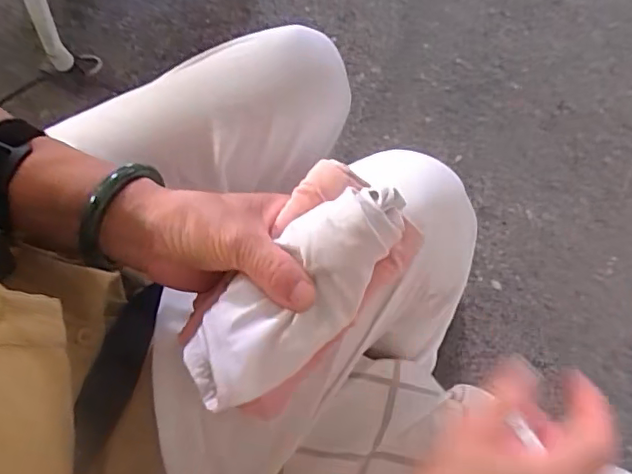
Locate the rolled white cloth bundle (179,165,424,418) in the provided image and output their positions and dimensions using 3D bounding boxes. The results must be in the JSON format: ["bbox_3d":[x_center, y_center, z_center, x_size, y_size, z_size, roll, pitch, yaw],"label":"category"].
[{"bbox_3d":[-0.010,0.028,0.319,0.146,0.052,0.075,-41,75,-11],"label":"rolled white cloth bundle"}]

